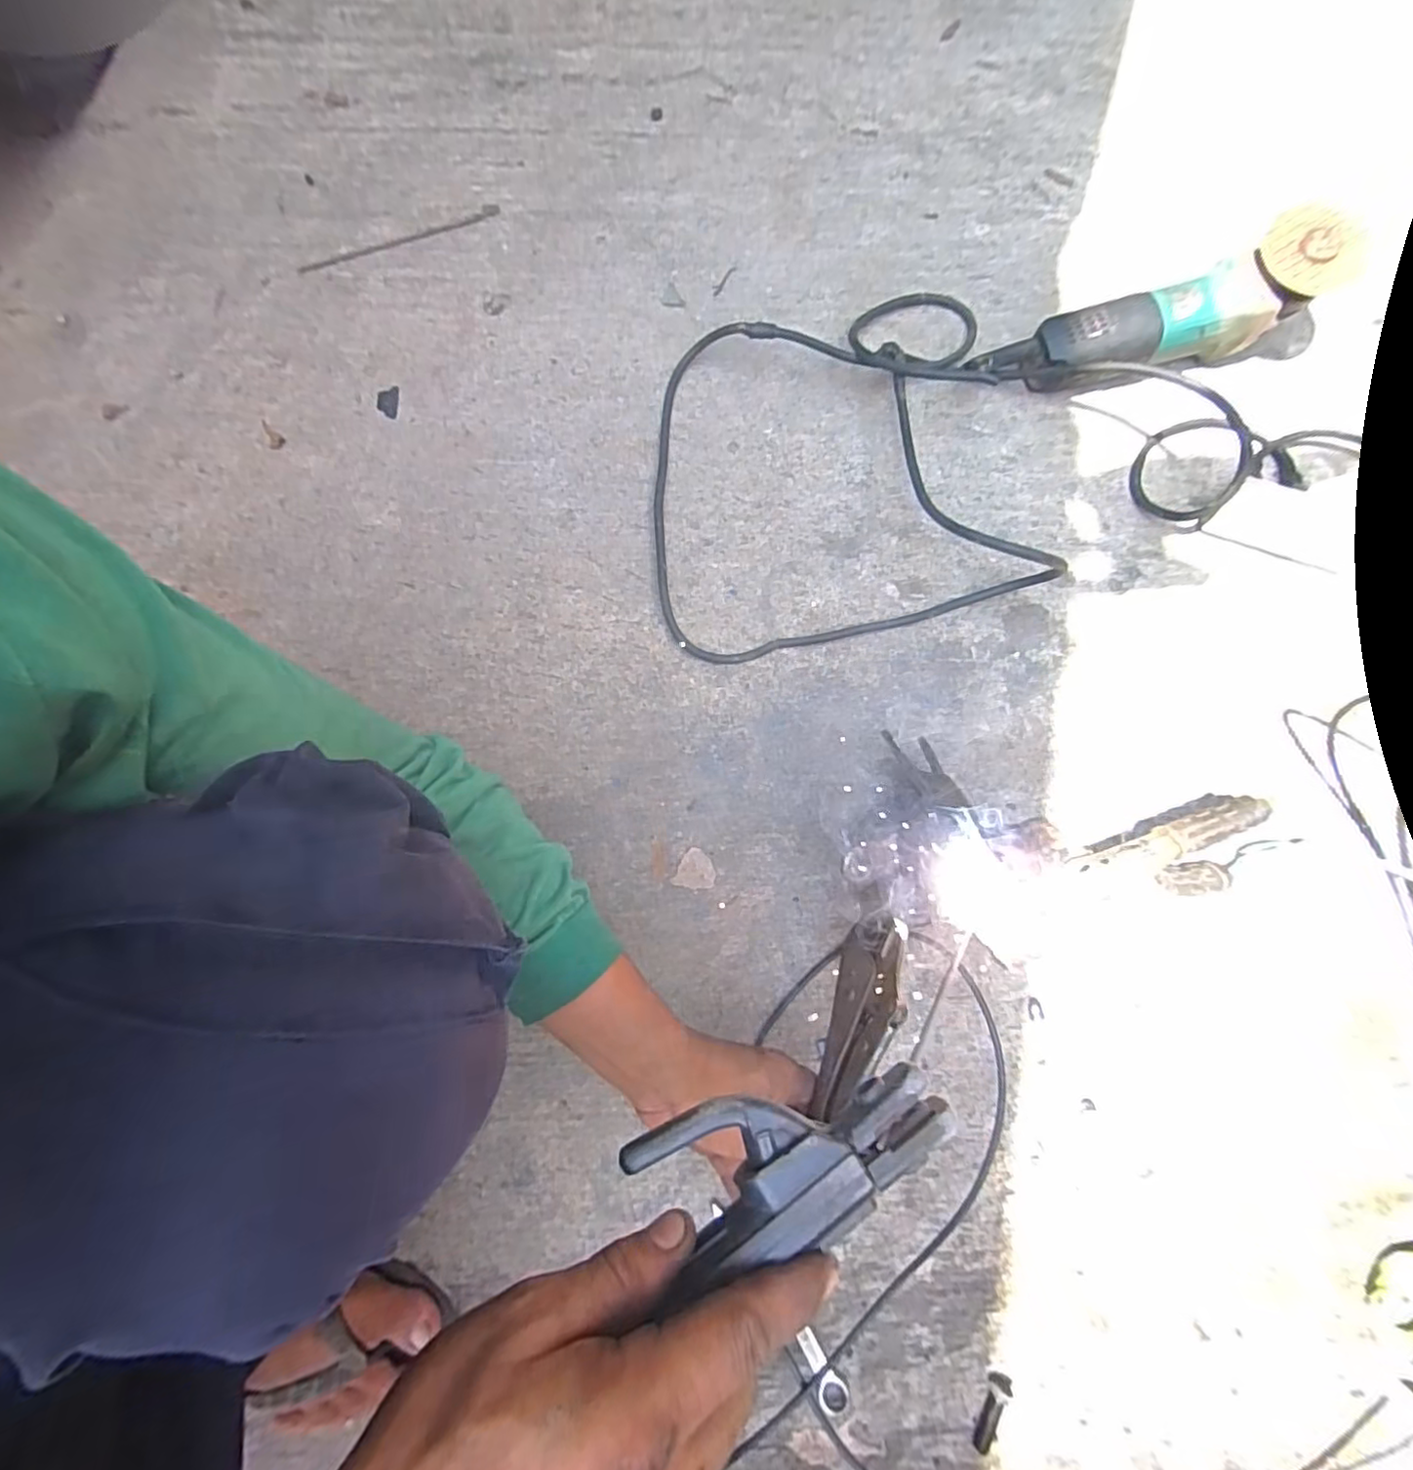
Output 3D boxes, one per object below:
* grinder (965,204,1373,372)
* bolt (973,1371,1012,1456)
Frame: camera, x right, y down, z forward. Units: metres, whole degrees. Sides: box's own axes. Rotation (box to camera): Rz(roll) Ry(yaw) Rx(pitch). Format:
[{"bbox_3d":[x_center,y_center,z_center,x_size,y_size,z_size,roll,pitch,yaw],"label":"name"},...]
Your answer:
[{"bbox_3d":[0.429,-0.385,0.584,0.361,0.096,0.082,-20,79,-6],"label":"grinder"},{"bbox_3d":[0.206,0.488,0.448,0.015,0.010,0.048,23,78,4],"label":"bolt"}]

